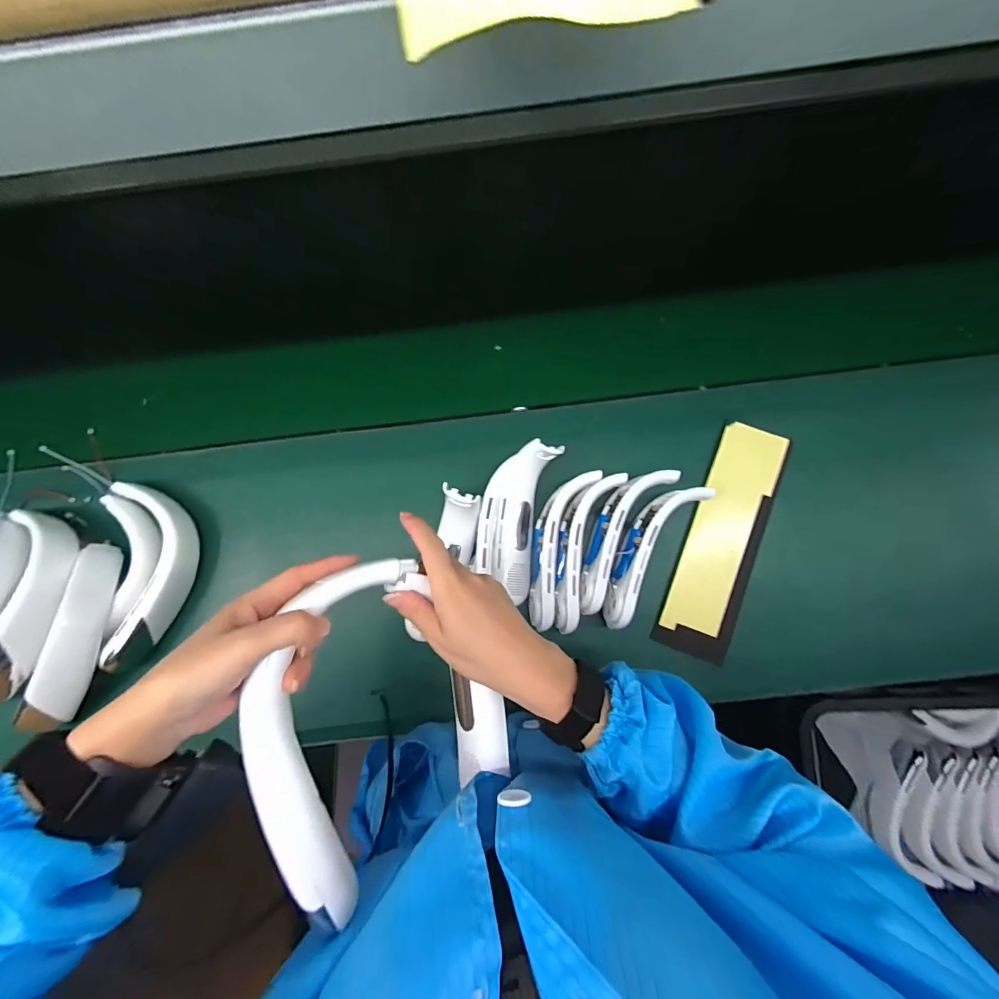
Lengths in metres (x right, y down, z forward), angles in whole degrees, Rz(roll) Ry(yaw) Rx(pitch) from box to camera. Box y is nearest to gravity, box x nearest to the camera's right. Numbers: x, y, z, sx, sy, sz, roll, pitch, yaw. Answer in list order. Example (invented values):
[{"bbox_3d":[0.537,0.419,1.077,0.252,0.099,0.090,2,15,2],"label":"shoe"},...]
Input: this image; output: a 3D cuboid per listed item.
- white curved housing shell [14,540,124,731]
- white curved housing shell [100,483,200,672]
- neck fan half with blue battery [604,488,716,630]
[{"bbox_3d":[-0.492,0.155,0.494,0.062,0.042,0.200,6,83,2],"label":"white curved housing shell"},{"bbox_3d":[-0.422,0.089,0.541,0.088,0.051,0.222,-3,83,1],"label":"white curved housing shell"},{"bbox_3d":[0.177,0.060,0.526,0.053,0.050,0.200,35,85,5],"label":"neck fan half with blue battery"}]

